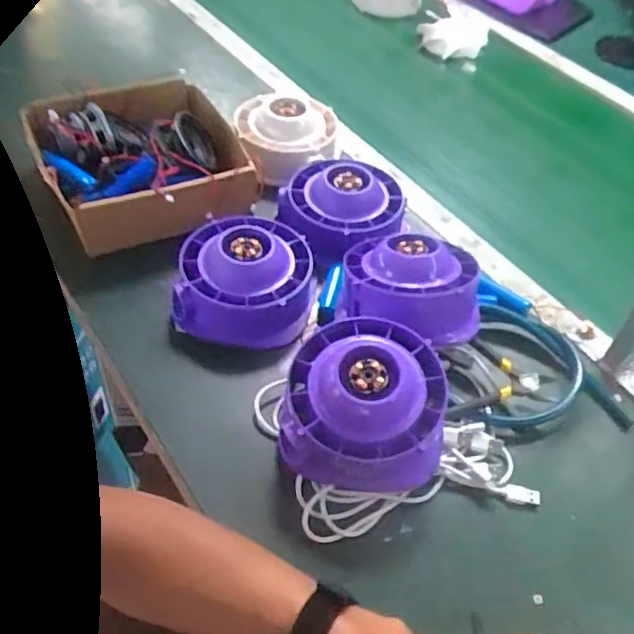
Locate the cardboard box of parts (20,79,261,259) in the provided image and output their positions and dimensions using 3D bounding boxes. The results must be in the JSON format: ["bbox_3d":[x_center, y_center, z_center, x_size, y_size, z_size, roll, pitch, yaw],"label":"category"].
[{"bbox_3d":[-0.201,-0.188,0.744,0.224,0.067,0.224,-19,53,-17],"label":"cardboard box of parts"}]

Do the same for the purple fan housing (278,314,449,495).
[{"bbox_3d":[0.041,0.072,0.537,0.131,0.087,0.128,6,50,3],"label":"purple fan housing"}]

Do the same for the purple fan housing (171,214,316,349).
[{"bbox_3d":[-0.071,-0.042,0.645,0.133,0.063,0.128,6,50,3],"label":"purple fan housing"}]

